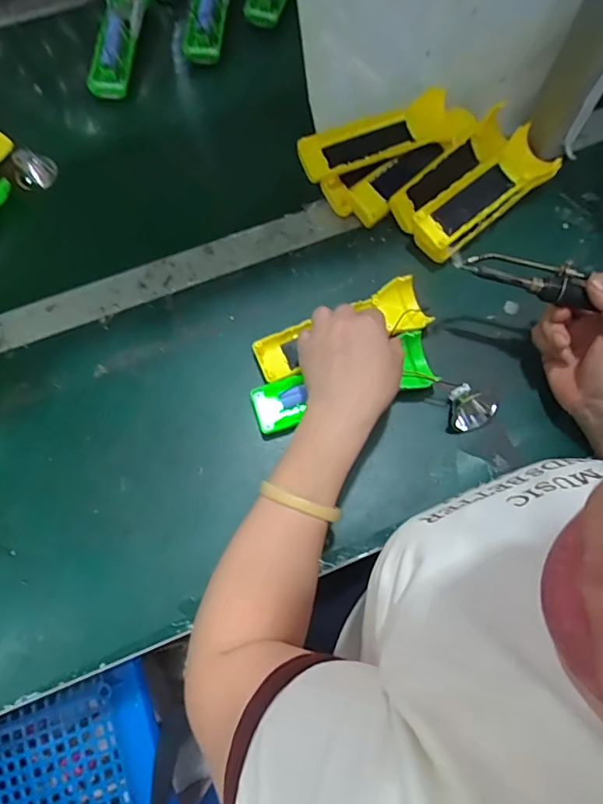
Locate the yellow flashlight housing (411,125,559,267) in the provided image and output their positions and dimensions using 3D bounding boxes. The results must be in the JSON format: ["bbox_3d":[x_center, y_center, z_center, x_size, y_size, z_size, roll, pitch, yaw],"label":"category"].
[{"bbox_3d":[0.179,-0.202,0.476,0.156,0.053,0.052,-37,76,-11],"label":"yellow flashlight housing"}]

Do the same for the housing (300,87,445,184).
[{"bbox_3d":[0.069,-0.257,0.464,0.139,0.044,0.039,-16,73,-5],"label":"housing"}]

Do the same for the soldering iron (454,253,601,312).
[{"bbox_3d":[0.219,-0.091,0.385,0.186,0.016,0.030,16,72,6],"label":"soldering iron"}]

